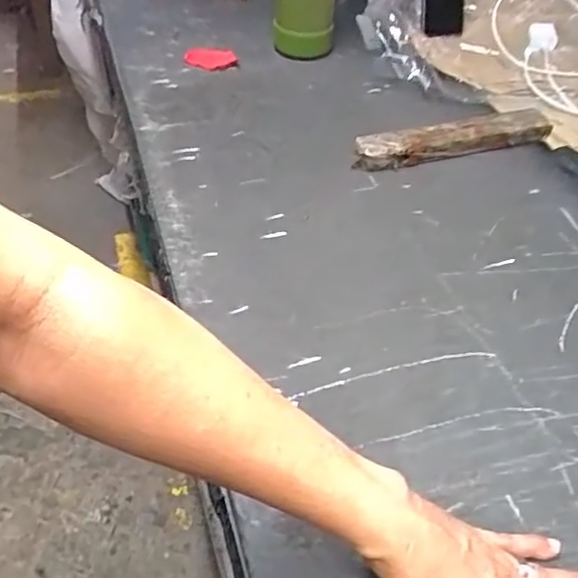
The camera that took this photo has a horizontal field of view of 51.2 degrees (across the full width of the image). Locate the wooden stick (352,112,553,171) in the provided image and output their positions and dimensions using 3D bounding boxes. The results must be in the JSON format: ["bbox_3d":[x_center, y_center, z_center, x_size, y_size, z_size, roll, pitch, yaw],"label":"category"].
[{"bbox_3d":[0.215,-0.191,0.779,0.274,0.044,0.031,-9,47,-14],"label":"wooden stick"}]

